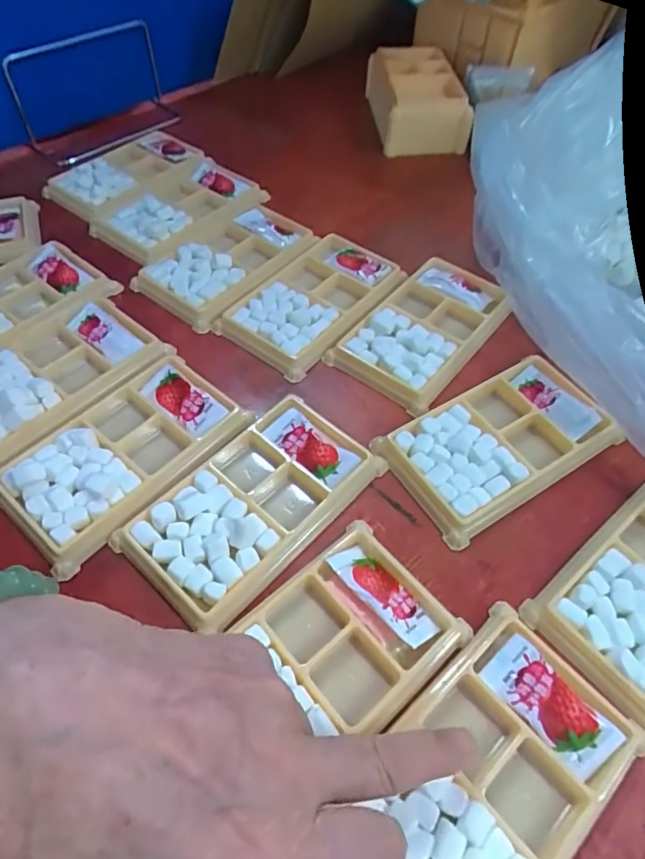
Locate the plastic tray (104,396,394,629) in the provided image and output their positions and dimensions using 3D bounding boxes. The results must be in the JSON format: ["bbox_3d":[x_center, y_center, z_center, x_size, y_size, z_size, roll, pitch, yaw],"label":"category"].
[{"bbox_3d":[-0.038,0.040,0.287,0.074,0.018,0.131,37,61,22],"label":"plastic tray"}]

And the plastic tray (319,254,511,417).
[{"bbox_3d":[0.073,-0.072,0.369,0.075,0.016,0.129,34,60,21],"label":"plastic tray"}]

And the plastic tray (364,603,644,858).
[{"bbox_3d":[0.065,0.145,0.211,0.127,0.015,0.077,-34,62,-24],"label":"plastic tray"}]

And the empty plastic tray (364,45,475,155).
[{"bbox_3d":[0.096,-0.349,0.544,0.086,0.045,0.139,-3,54,-4],"label":"empty plastic tray"}]

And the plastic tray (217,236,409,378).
[{"bbox_3d":[-0.009,-0.096,0.383,0.083,0.017,0.129,32,59,19],"label":"plastic tray"}]

